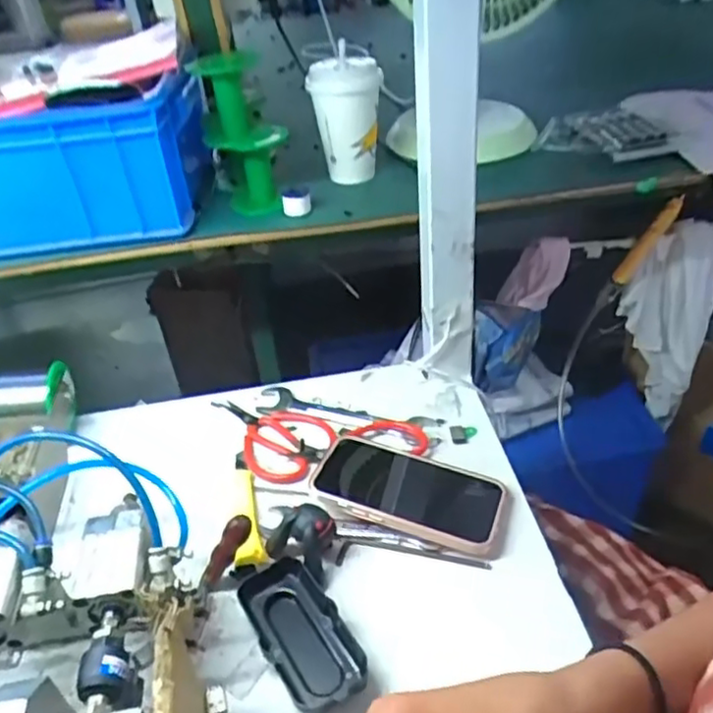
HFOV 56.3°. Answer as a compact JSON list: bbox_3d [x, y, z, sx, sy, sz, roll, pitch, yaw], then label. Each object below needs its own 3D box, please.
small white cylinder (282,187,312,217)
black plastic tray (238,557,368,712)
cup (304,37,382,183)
[{"bbox_3d":[-0.060,-0.157,0.673,0.028,0.023,0.031,-8,37,-3],"label":"small white cylinder"},{"bbox_3d":[-0.036,0.189,0.451,0.051,0.024,0.109,-24,41,-23],"label":"black plastic tray"},{"bbox_3d":[-0.010,-0.251,0.702,0.069,0.130,0.071,-3,37,3],"label":"cup"}]

